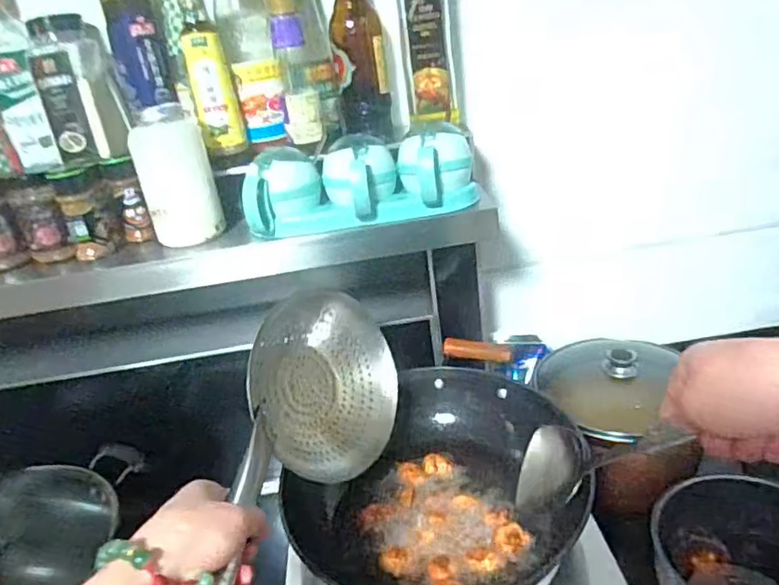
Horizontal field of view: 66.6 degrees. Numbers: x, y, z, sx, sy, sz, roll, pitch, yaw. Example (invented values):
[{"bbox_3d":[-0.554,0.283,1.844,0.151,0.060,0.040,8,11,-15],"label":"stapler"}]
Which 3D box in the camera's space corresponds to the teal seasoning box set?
[{"bbox_3d":[-0.030,-0.124,0.674,0.253,0.094,0.081,-6,25,1],"label":"teal seasoning box set"}]

